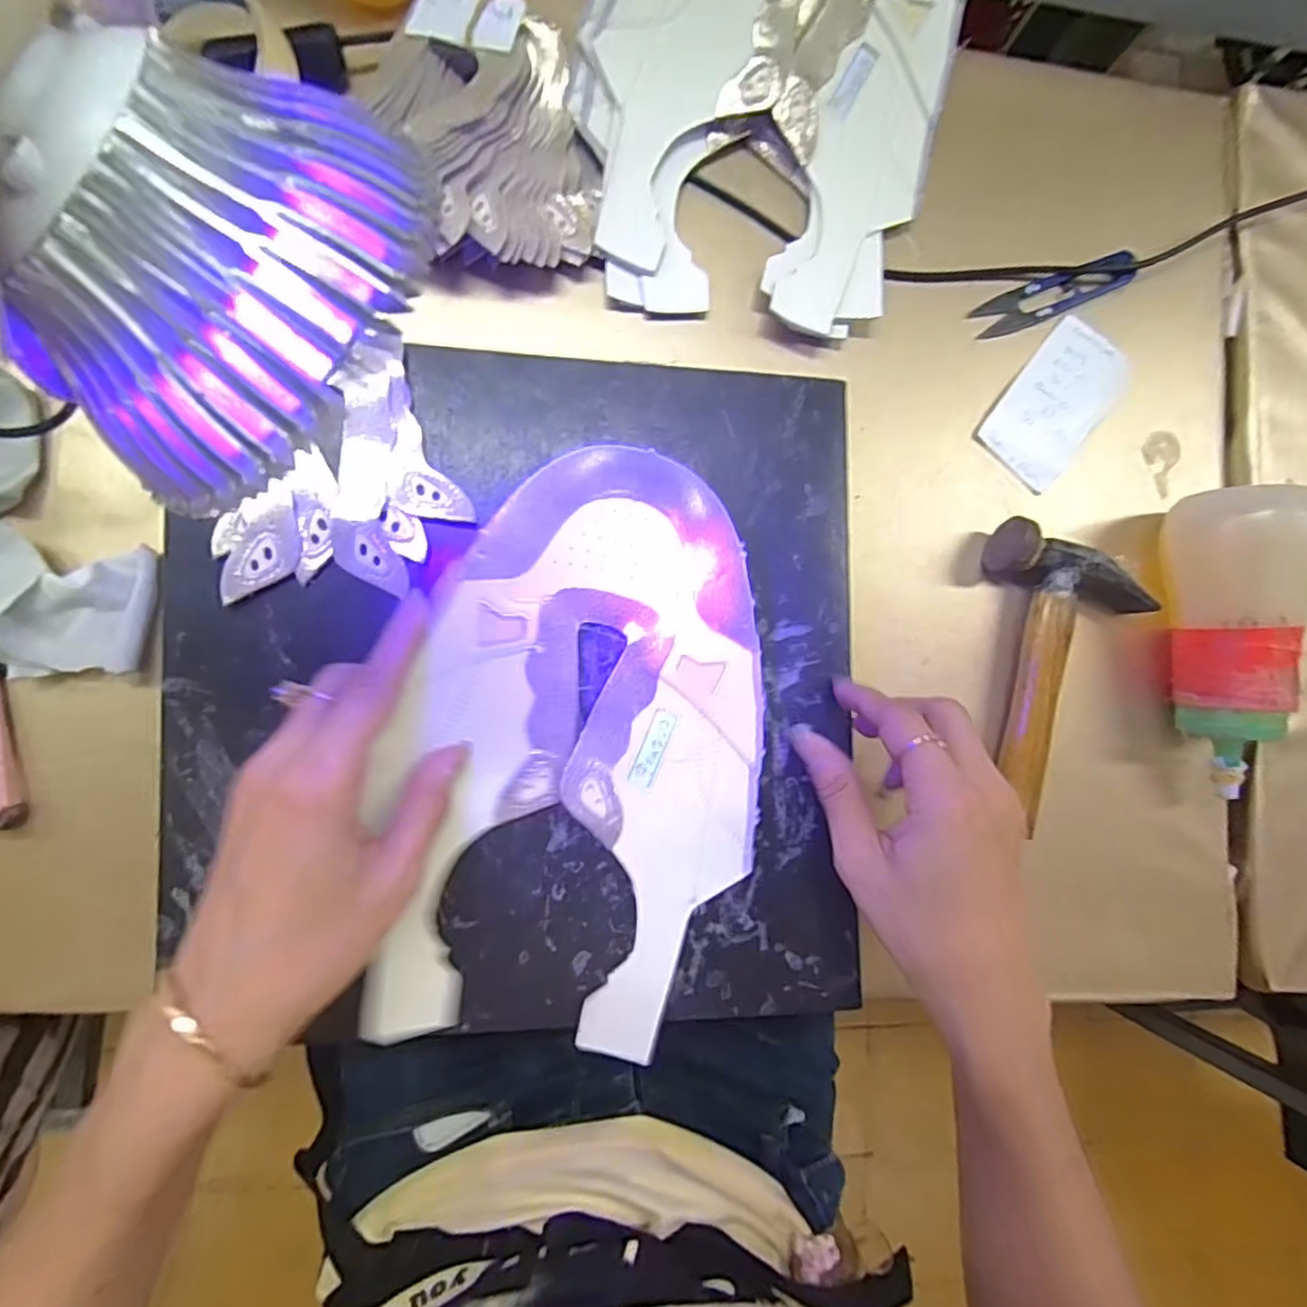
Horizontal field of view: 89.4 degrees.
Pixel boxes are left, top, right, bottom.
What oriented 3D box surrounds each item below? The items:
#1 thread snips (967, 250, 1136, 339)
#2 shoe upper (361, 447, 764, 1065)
[{"bbox_3d":[0.227,-0.203,0.372,0.099,0.006,0.023,-22,92,-8],"label":"thread snips"},{"bbox_3d":[-0.026,0.041,0.287,0.156,0.028,0.249,16,86,-7],"label":"shoe upper"}]

